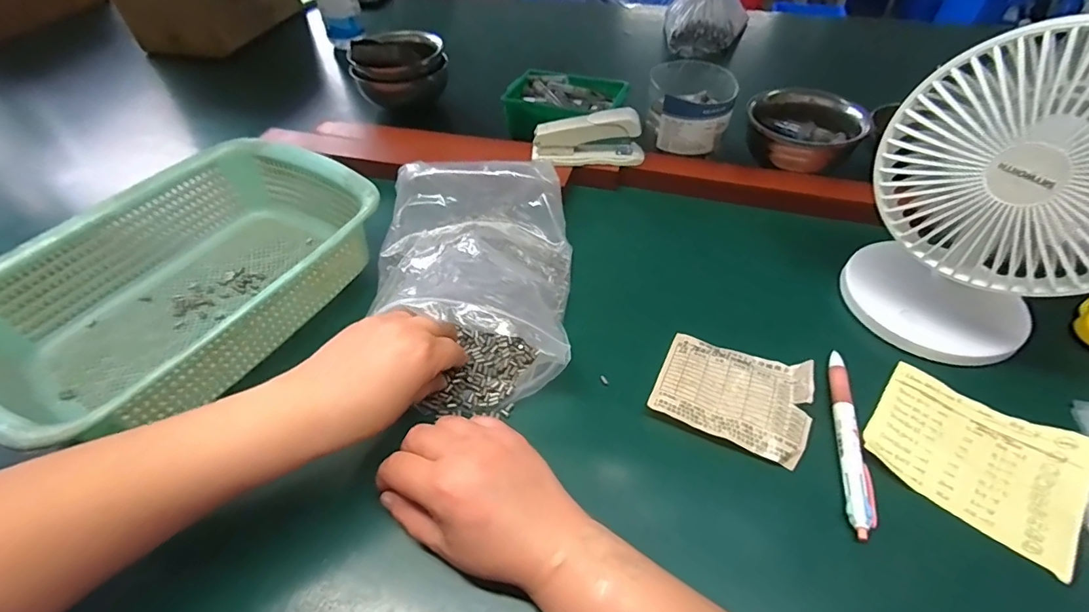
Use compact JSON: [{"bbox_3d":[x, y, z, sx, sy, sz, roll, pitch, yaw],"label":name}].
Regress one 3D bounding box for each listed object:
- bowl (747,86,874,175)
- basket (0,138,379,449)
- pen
[{"bbox_3d":[0.291,-0.196,0.553,0.115,0.059,0.115,-1,48,1],"label":"bowl"},{"bbox_3d":[-0.300,-0.021,0.410,0.223,0.082,0.288,25,53,22],"label":"basket"},{"bbox_3d":[0.211,0.090,0.342,0.014,0.013,0.140,9,49,10],"label":"pen"}]

